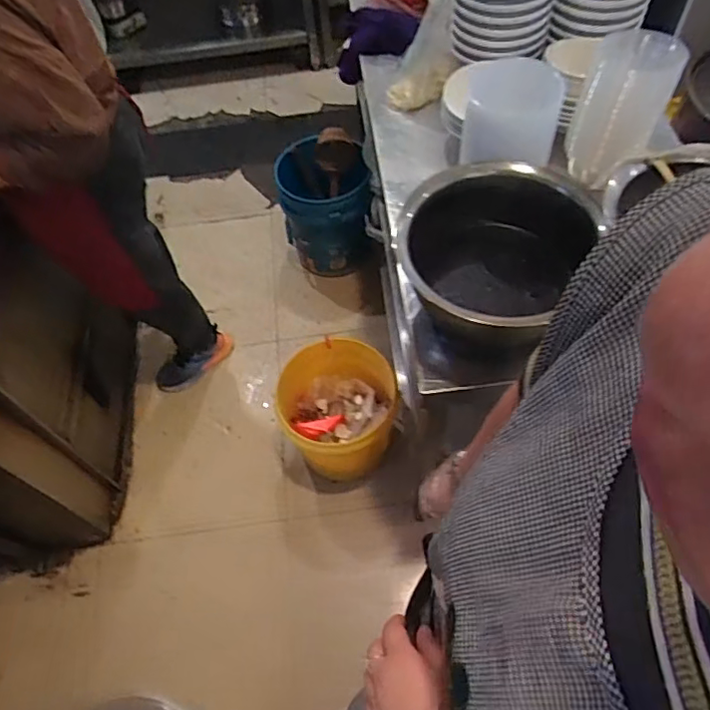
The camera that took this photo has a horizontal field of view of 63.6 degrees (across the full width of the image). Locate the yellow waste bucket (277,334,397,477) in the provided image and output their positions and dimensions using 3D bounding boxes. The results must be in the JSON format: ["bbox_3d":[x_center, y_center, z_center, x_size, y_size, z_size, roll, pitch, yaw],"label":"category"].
[{"bbox_3d":[-0.037,0.164,1.527,0.299,0.264,0.320,-2,58,3],"label":"yellow waste bucket"}]

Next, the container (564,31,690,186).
[{"bbox_3d":[0.431,-0.411,0.929,0.126,0.231,0.141,20,61,15],"label":"container"}]

